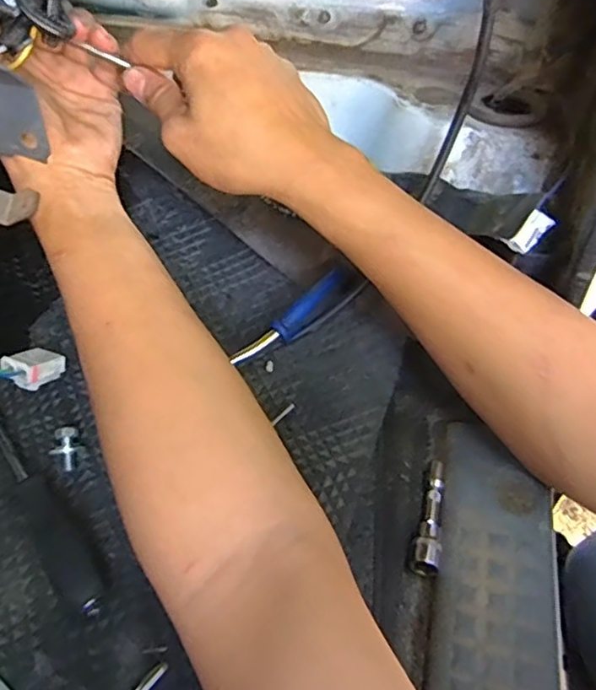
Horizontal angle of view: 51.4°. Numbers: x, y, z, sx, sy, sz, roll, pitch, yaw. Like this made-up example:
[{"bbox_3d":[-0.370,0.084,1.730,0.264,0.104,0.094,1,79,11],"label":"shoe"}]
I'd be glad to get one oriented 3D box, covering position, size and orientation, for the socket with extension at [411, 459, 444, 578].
[{"bbox_3d":[0.078,0.096,0.355,0.015,0.014,0.069,13,49,13],"label":"socket with extension"}]

